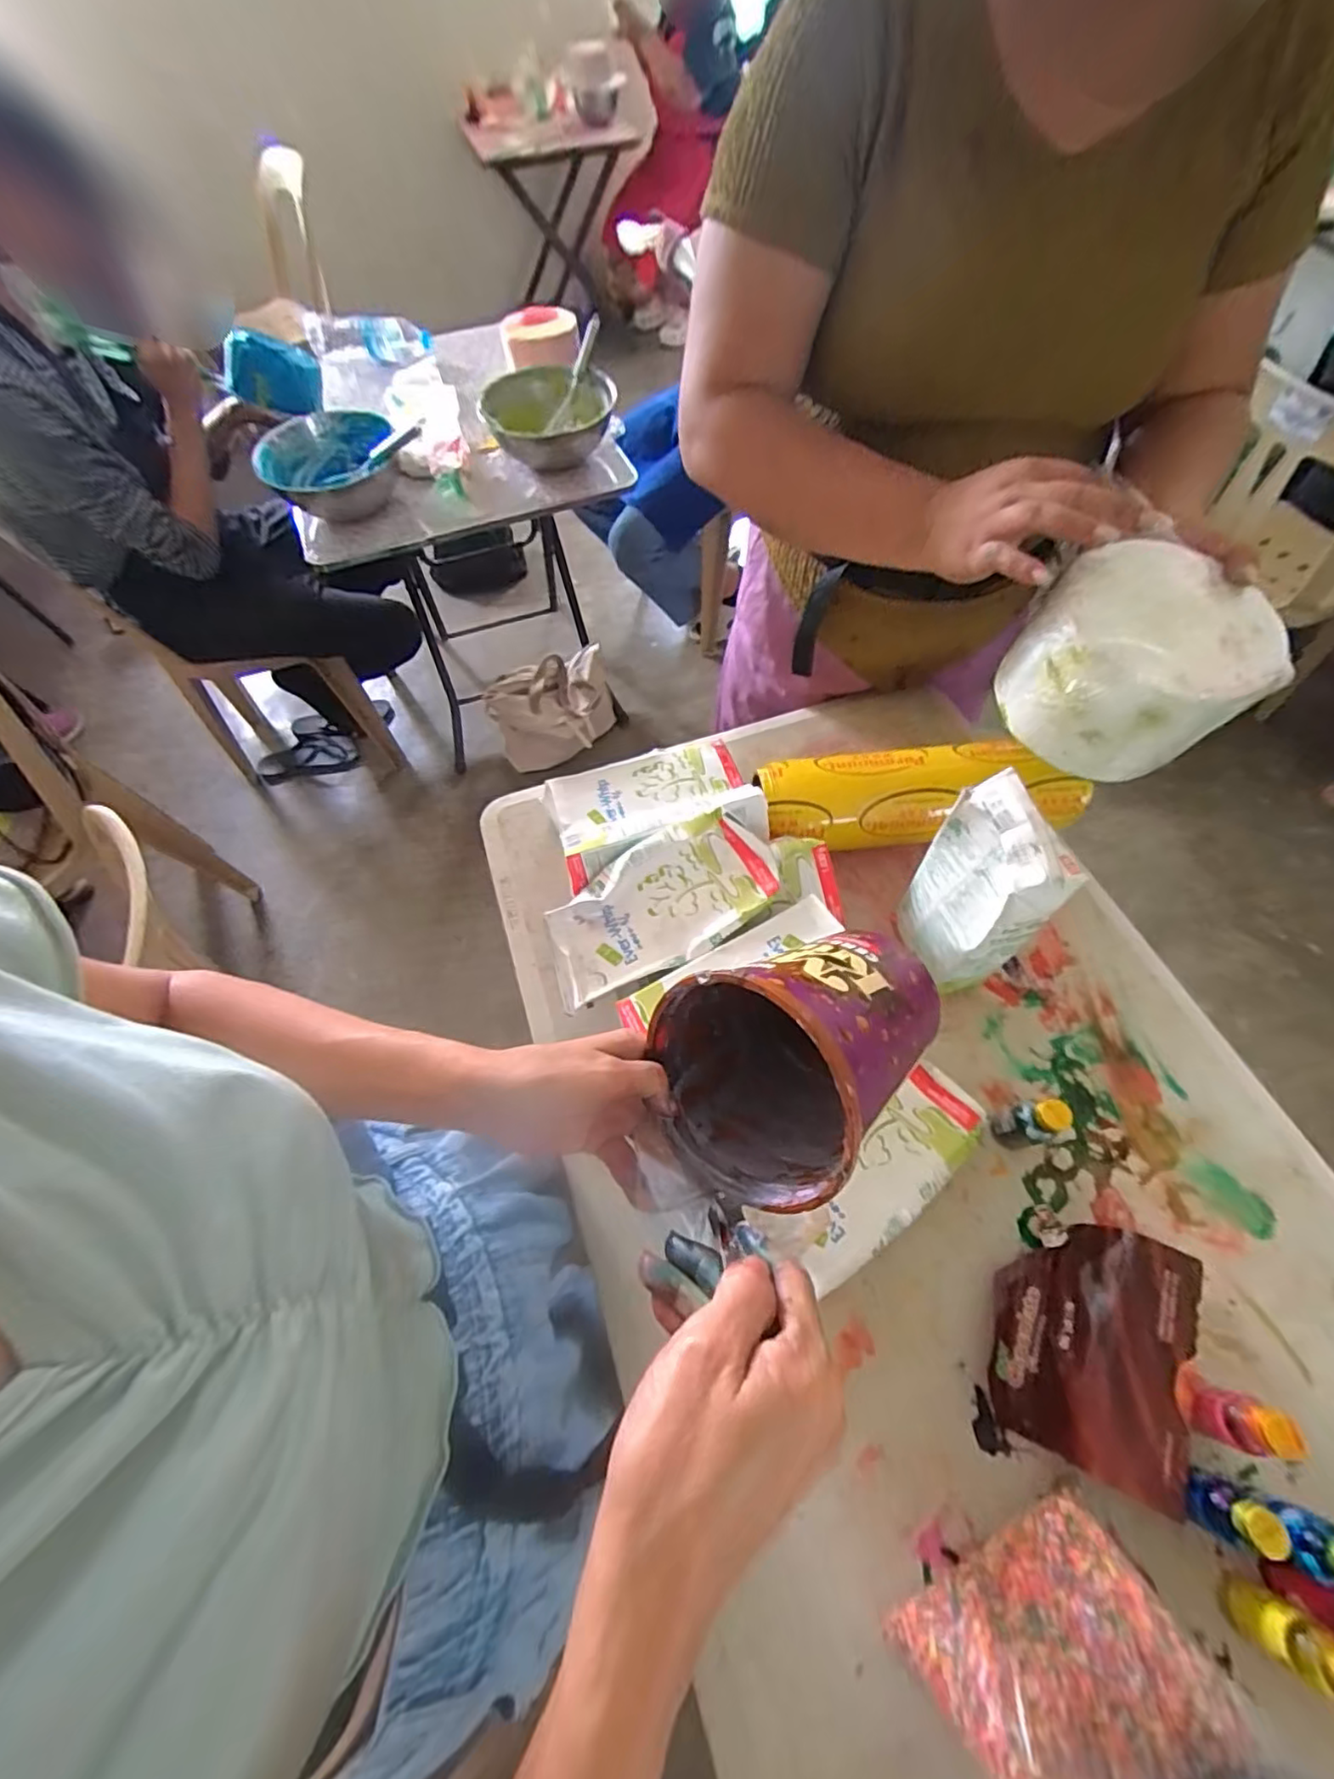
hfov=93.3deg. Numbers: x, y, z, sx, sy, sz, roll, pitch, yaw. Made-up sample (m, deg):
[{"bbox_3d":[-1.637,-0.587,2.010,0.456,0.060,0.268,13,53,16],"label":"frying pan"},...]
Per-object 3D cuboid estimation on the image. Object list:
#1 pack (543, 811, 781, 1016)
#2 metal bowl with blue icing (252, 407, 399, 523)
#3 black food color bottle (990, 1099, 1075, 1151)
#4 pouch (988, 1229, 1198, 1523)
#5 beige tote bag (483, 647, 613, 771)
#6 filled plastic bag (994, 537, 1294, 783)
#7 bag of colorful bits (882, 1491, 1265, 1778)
[{"bbox_3d":[-0.009,0.017,0.559,0.211,0.026,0.100,-35,79,-4],"label":"pack"},{"bbox_3d":[-0.571,-0.726,1.081,0.235,0.086,0.199,-16,61,-6],"label":"metal bowl with blue icing"},{"bbox_3d":[0.290,0.189,0.506,0.031,0.080,0.030,-1,61,2],"label":"black food color bottle"},{"bbox_3d":[0.306,0.325,0.454,0.112,0.023,0.151,-1,55,43],"label":"pouch"},{"bbox_3d":[-0.300,-0.464,1.659,0.317,0.197,0.242,-14,61,-5],"label":"beige tote bag"},{"bbox_3d":[0.342,-0.157,0.468,0.134,0.106,0.141,-32,64,-14],"label":"filled plastic bag"},{"bbox_3d":[0.216,0.435,0.358,0.136,0.120,0.077,-27,63,-12],"label":"bag of colorful bits"}]

